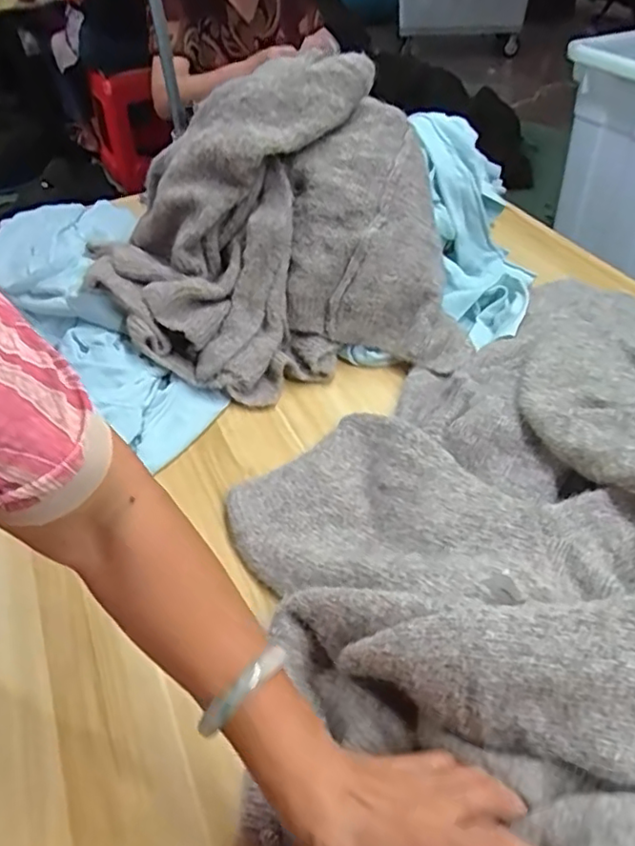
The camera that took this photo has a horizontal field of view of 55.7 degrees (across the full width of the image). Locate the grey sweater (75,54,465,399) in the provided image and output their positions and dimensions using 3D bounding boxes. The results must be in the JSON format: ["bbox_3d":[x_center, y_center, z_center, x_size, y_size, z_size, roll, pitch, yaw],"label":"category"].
[{"bbox_3d":[-0.056,-0.243,0.764,0.445,0.300,0.290,-4,46,1],"label":"grey sweater"}]

